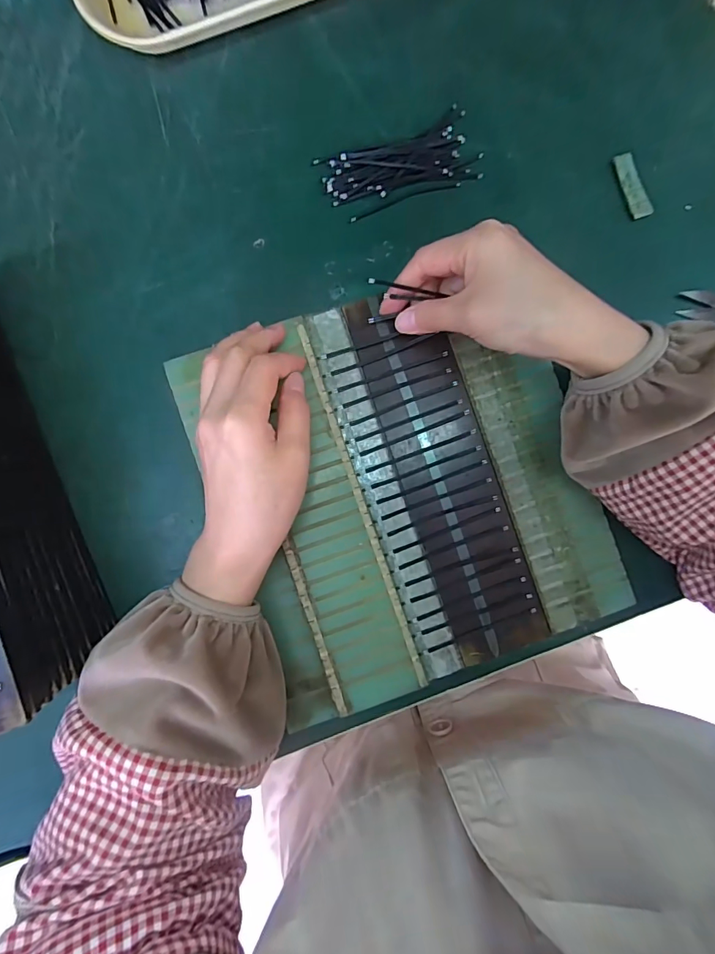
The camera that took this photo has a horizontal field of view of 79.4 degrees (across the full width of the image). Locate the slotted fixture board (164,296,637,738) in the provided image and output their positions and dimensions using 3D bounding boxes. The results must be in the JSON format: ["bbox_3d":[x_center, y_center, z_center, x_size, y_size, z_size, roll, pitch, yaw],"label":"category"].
[{"bbox_3d":[0.034,0.007,0.302,0.248,0.013,0.263,-20,90,-2],"label":"slotted fixture board"}]

